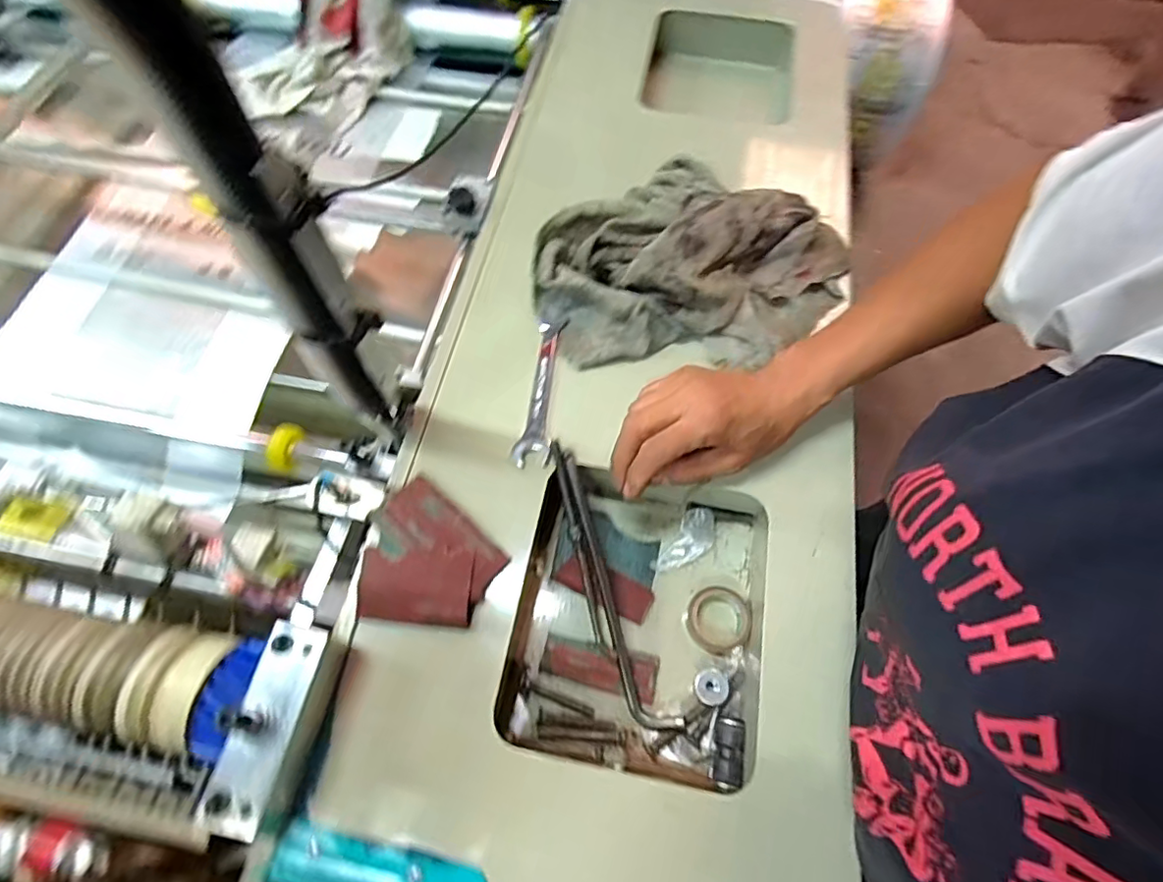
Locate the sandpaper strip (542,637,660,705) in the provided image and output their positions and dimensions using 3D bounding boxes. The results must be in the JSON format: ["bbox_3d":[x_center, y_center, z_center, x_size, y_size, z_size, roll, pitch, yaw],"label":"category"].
[{"bbox_3d":[0.013,0.161,0.408,0.081,0.006,0.030,15,71,5],"label":"sandpaper strip"}]

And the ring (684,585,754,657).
[{"bbox_3d":[0.101,0.129,0.416,0.044,0.017,0.047,0,64,1],"label":"ring"}]

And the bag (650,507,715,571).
[{"bbox_3d":[0.082,0.080,0.441,0.029,0.015,0.063,41,82,18],"label":"bag"}]

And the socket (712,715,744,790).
[{"bbox_3d":[0.097,0.206,0.376,0.019,0.016,0.042,15,66,8],"label":"socket"}]

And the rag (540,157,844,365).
[{"bbox_3d":[0.095,-0.157,0.480,0.265,0.066,0.190,-6,65,-2],"label":"rag"}]

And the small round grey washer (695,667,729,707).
[{"bbox_3d":[0.091,0.171,0.395,0.022,0.015,0.024,1,62,-1],"label":"small round grey washer"}]

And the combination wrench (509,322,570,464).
[{"bbox_3d":[-0.029,-0.042,0.444,0.026,0.014,0.134,7,65,4],"label":"combination wrench"}]

